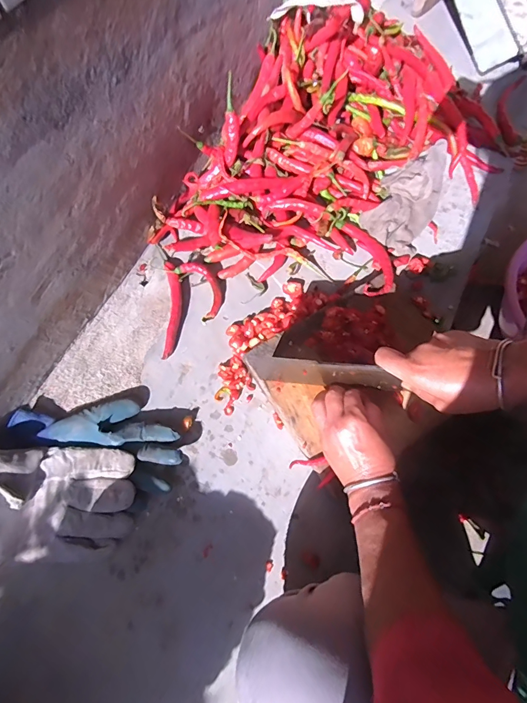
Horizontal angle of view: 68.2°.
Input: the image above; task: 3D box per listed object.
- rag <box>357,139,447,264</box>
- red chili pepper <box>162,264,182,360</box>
[{"bbox_3d":[0.222,-0.239,0.596,0.093,0.053,0.180,29,85,11],"label":"rag"},{"bbox_3d":[-0.128,-0.061,0.550,0.025,0.020,0.145,-4,67,1],"label":"red chili pepper"}]

